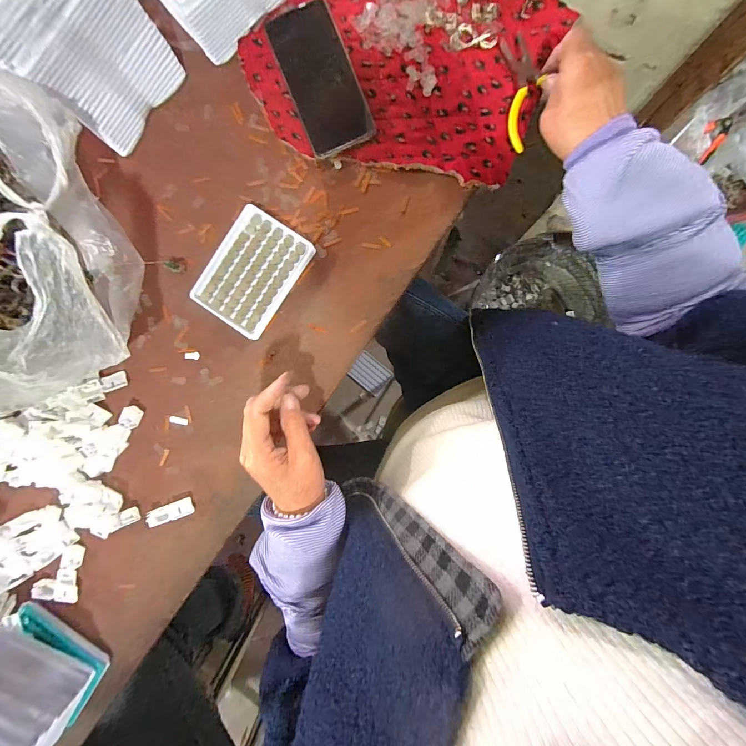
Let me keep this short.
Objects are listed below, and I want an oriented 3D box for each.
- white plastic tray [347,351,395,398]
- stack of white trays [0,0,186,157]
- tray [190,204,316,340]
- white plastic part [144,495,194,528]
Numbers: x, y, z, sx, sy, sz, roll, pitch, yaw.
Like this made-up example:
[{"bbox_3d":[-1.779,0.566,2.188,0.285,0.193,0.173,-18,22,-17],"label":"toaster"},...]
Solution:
[{"bbox_3d":[-0.009,0.003,1.117,0.126,0.032,0.099,40,92,2],"label":"white plastic tray"},{"bbox_3d":[-0.301,-0.336,0.335,0.083,0.150,0.130,35,92,3],"label":"stack of white trays"},{"bbox_3d":[-0.140,-0.118,0.403,0.098,0.016,0.131,33,92,3],"label":"tray"},{"bbox_3d":[-0.247,0.170,0.417,0.057,0.011,0.020,-18,89,3],"label":"white plastic part"}]

